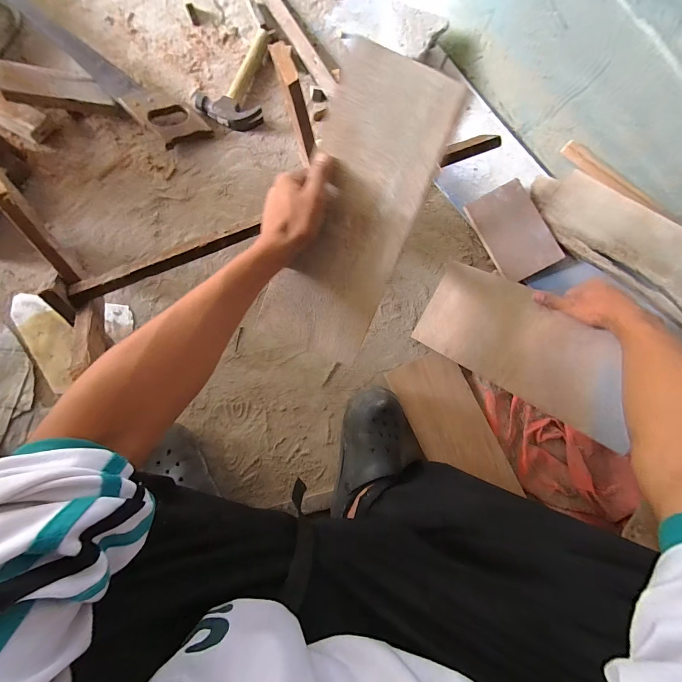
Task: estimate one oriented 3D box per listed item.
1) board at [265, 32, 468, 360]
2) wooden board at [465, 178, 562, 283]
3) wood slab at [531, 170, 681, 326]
[{"bbox_3d":[0.016,-0.146,0.381,0.136,0.008,0.343,21,107,-4],"label":"board"},{"bbox_3d":[0.369,-0.234,0.665,0.118,0.026,0.197,-28,87,17],"label":"wooden board"},{"bbox_3d":[0.594,-0.198,0.623,0.458,0.039,0.155,44,108,14],"label":"wood slab"}]

